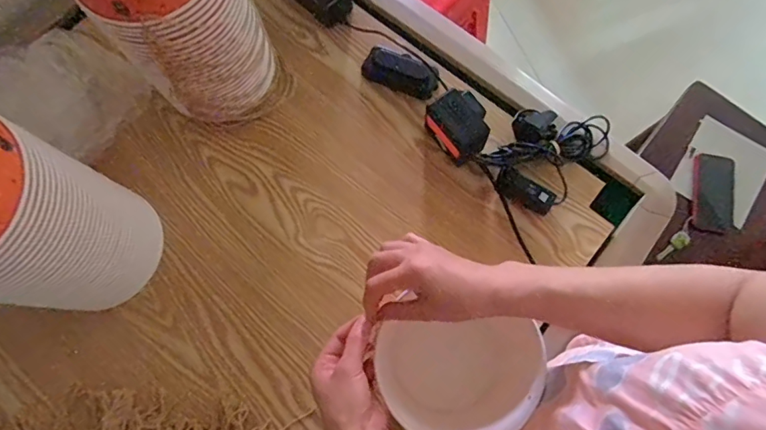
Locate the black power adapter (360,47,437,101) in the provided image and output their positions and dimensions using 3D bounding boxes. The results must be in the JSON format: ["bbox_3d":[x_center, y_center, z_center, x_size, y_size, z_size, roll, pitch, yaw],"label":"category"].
[{"bbox_3d":[0.025,-0.206,0.671,0.111,0.030,0.046,26,76,8],"label":"black power adapter"}]

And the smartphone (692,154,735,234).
[{"bbox_3d":[0.689,-0.045,0.981,0.087,0.016,0.158,6,86,1],"label":"smartphone"}]

